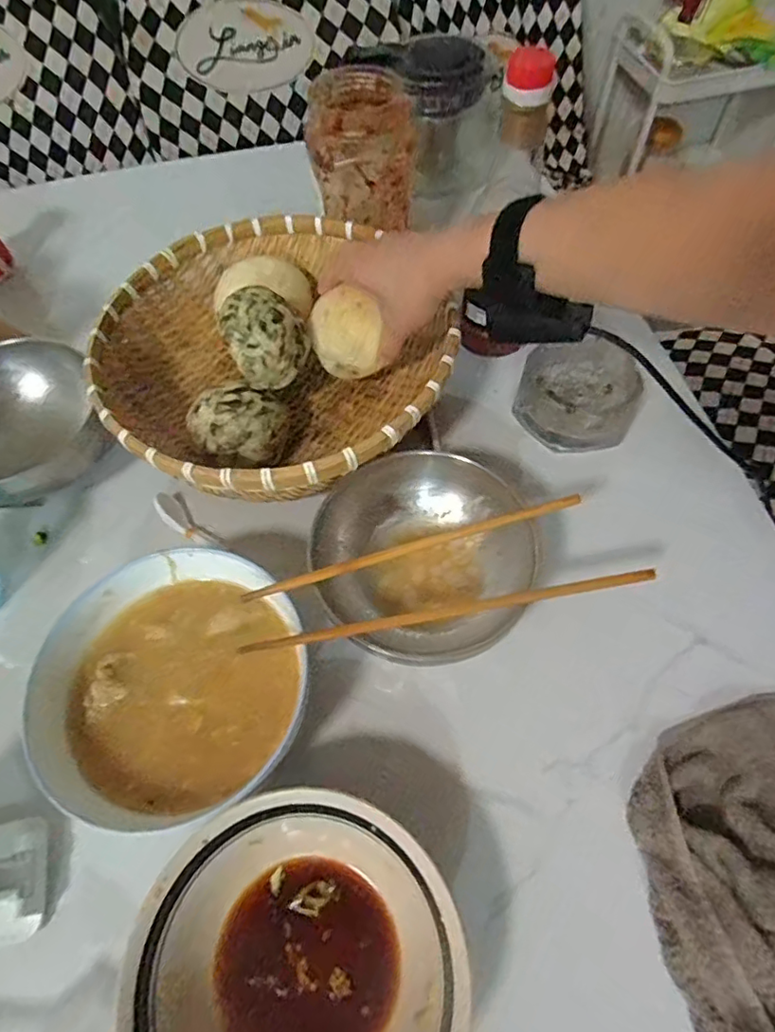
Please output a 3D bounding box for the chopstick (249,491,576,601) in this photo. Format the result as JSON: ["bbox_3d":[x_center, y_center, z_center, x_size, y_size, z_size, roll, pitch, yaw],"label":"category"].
[{"bbox_3d":[0.017,0.021,0.375,0.225,0.013,0.010,-14,61,-6],"label":"chopstick"}]

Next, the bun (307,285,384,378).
[{"bbox_3d":[-0.037,-0.158,0.498,0.059,0.057,0.057,-8,60,-2],"label":"bun"}]

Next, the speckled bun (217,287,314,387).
[{"bbox_3d":[-0.099,-0.149,0.474,0.067,0.057,0.068,-12,61,-5],"label":"speckled bun"}]

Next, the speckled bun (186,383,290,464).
[{"bbox_3d":[-0.123,-0.069,0.480,0.079,0.059,0.063,1,60,3],"label":"speckled bun"}]

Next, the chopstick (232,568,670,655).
[{"bbox_3d":[0.041,0.061,0.360,0.259,0.009,0.010,-10,60,-3],"label":"chopstick"}]

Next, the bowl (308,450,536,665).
[{"bbox_3d":[0.025,0.028,0.419,0.155,0.070,0.164,-1,60,2],"label":"bowl"}]

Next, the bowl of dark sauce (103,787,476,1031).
[{"bbox_3d":[-0.046,0.247,0.308,0.173,0.059,0.164,-1,60,2],"label":"bowl of dark sauce"}]

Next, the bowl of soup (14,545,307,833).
[{"bbox_3d":[-0.141,0.112,0.378,0.169,0.071,0.165,-1,60,2],"label":"bowl of soup"}]

